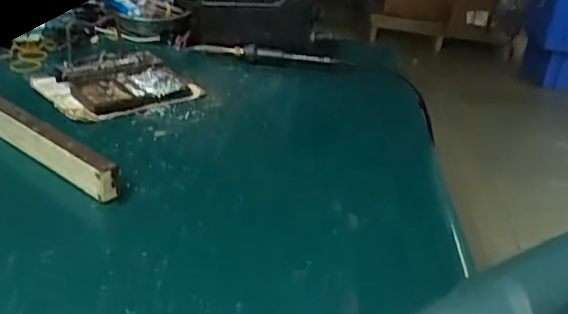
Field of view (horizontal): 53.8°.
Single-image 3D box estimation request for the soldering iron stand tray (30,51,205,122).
[{"bbox_3d":[-0.186,-0.086,0.621,0.143,0.027,0.130,-16,35,-39],"label":"soldering iron stand tray"}]

